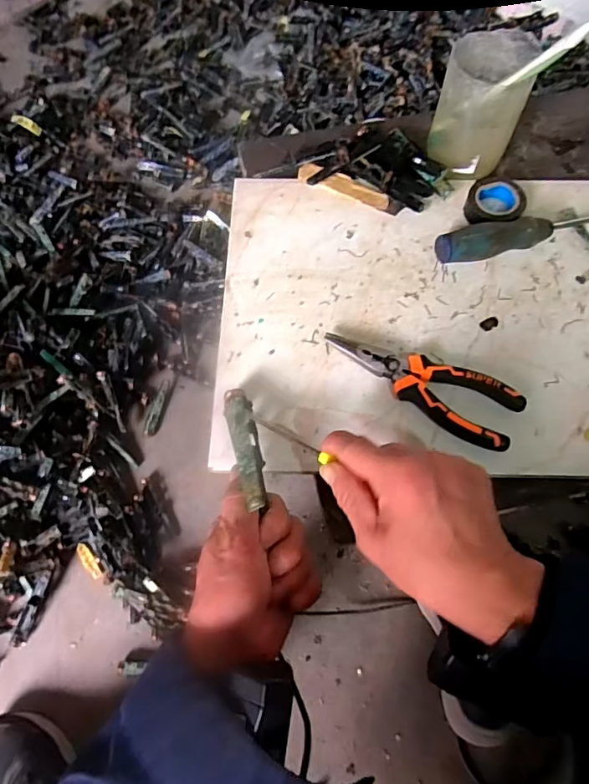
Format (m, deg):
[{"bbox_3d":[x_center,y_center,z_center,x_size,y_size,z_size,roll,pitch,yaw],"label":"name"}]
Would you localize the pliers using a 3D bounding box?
[{"bbox_3d":[0.098,-0.007,0.404,0.157,0.013,0.052,24,70,8],"label":"pliers"}]

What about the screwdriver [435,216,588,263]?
[{"bbox_3d":[0.238,-0.148,0.461,0.229,0.029,0.028,-14,69,-6],"label":"screwdriver"}]

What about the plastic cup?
[{"bbox_3d":[0.172,-0.267,0.474,0.075,0.097,0.082,0,65,-1],"label":"plastic cup"}]

